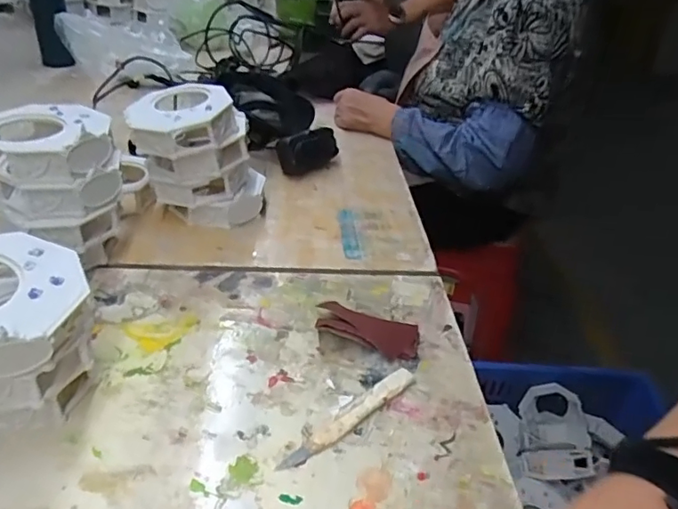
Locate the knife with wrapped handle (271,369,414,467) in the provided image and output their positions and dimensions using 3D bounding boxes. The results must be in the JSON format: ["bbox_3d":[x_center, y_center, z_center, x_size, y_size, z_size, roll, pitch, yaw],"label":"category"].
[{"bbox_3d":[0.012,0.135,0.454,0.146,0.011,0.017,-26,46,-37],"label":"knife with wrapped handle"}]

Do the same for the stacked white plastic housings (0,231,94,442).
[{"bbox_3d":[-0.252,0.062,0.416,0.111,0.123,0.127,-18,42,-30],"label":"stacked white plastic housings"}]

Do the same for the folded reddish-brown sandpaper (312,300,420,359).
[{"bbox_3d":[0.030,0.069,0.533,0.097,0.025,0.060,9,35,5],"label":"folded reddish-brown sandpaper"}]

